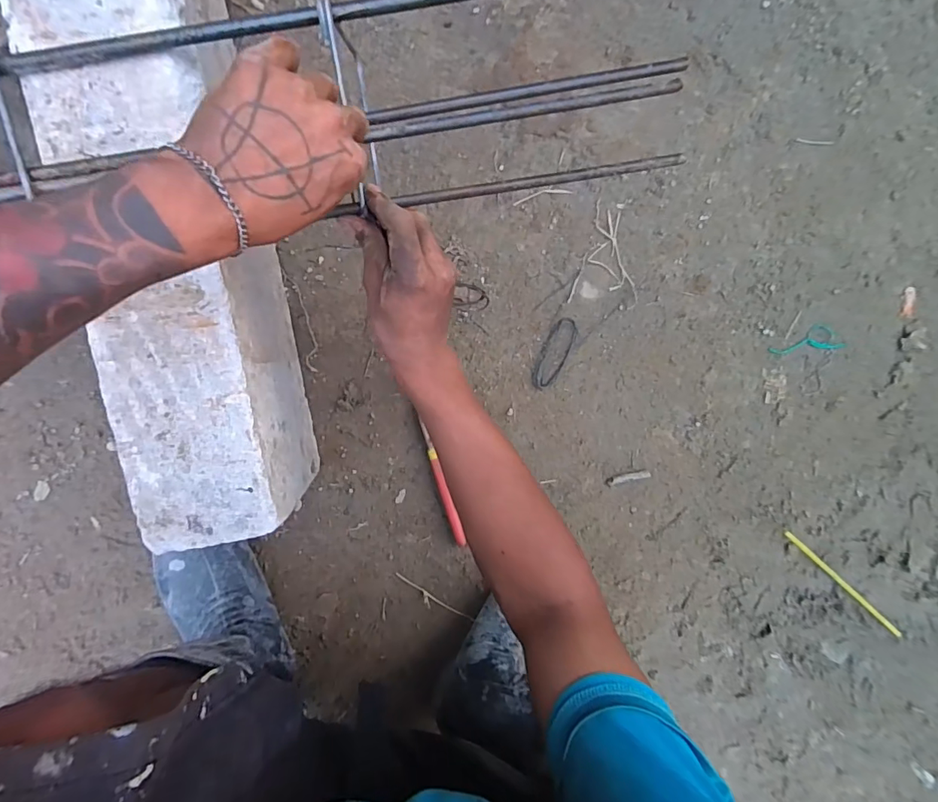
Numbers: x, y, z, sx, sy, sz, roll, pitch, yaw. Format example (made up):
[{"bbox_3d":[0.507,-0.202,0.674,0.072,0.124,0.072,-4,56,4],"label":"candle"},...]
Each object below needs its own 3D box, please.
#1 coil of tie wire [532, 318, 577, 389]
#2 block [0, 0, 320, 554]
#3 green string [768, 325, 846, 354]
[{"bbox_3d":[0.101,-0.056,0.562,0.032,0.004,0.088,25,92,-7],"label":"coil of tie wire"},{"bbox_3d":[-0.241,-0.150,0.423,0.099,0.217,0.504,-10,94,-5],"label":"block"},{"bbox_3d":[0.417,-0.075,0.587,0.099,0.010,0.030,-7,95,-5],"label":"green string"}]

